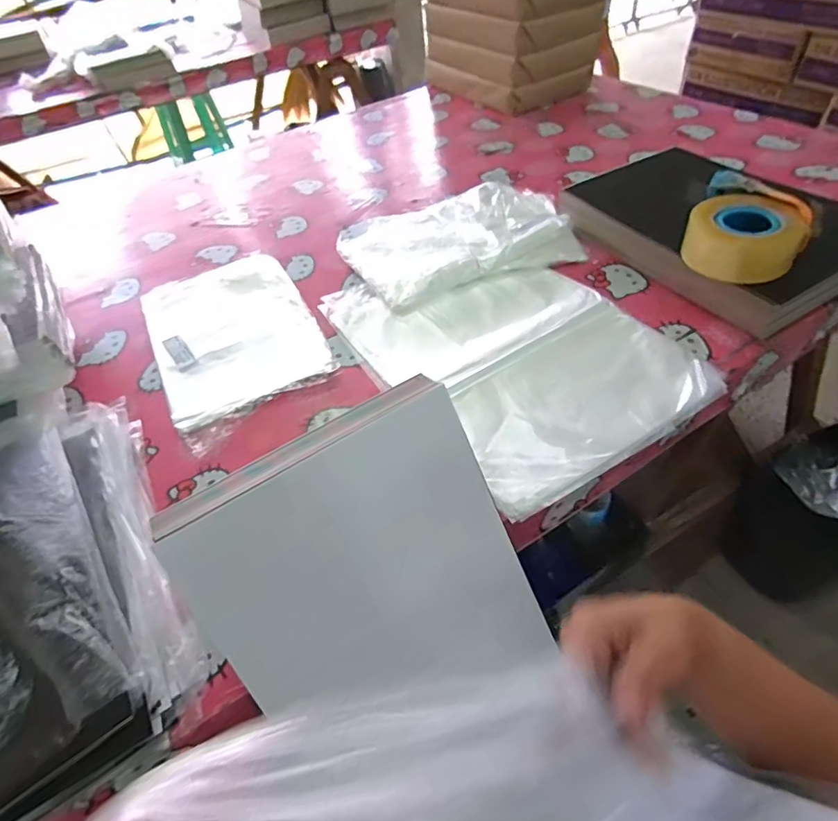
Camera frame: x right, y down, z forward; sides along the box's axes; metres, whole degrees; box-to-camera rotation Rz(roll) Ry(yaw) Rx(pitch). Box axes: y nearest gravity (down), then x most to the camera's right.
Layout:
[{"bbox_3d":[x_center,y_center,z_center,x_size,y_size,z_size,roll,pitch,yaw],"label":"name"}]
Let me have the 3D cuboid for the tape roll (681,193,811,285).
[{"bbox_3d":[0.417,-0.227,0.666,0.133,0.063,0.122,22,54,25],"label":"tape roll"}]

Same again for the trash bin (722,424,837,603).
[{"bbox_3d":[0.912,0.243,1.205,0.245,0.436,0.247,-4,47,4],"label":"trash bin"}]

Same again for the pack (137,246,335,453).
[{"bbox_3d":[-0.269,-0.114,0.748,0.221,0.020,0.354,-24,49,-14],"label":"pack"}]

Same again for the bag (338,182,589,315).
[{"bbox_3d":[0.065,-0.283,0.851,0.357,0.039,0.256,-18,48,-9],"label":"bag"}]

